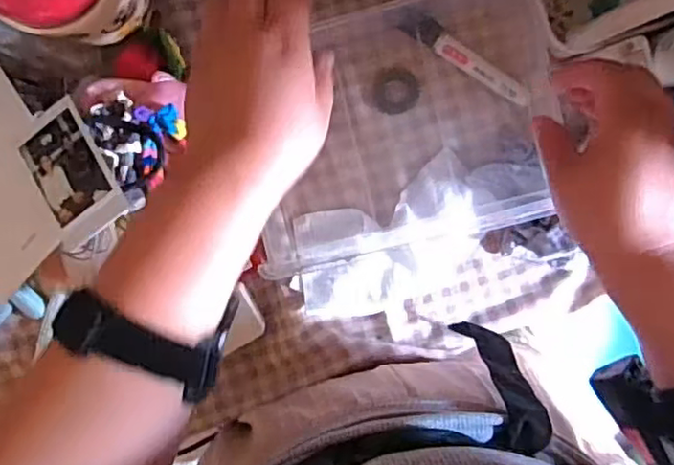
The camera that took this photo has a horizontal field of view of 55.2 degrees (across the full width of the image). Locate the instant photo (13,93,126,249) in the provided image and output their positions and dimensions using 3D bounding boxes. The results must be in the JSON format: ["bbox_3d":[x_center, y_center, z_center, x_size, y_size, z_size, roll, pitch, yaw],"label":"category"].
[{"bbox_3d":[-0.171,-0.036,0.407,0.059,0.006,0.082,-33,82,17],"label":"instant photo"}]

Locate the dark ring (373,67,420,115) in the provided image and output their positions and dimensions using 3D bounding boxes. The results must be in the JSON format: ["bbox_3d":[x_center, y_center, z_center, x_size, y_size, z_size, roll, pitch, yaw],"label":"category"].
[{"bbox_3d":[0.047,-0.111,0.505,0.035,0.007,0.036,0,98,-1],"label":"dark ring"}]

